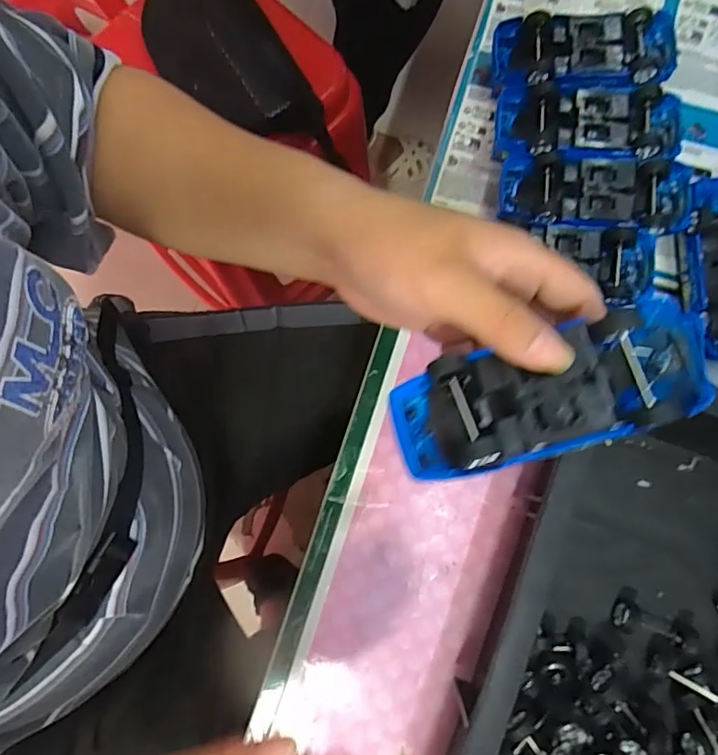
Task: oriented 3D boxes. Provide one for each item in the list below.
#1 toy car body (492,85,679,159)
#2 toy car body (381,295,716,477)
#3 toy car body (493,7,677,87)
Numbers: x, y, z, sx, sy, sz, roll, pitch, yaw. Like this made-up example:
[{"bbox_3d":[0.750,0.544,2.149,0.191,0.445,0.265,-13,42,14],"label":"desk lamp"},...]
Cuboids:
[{"bbox_3d":[0.174,-0.187,0.398,0.136,0.045,0.065,1,81,1],"label":"toy car body"},{"bbox_3d":[0.081,0.008,0.232,0.137,0.037,0.051,-17,78,16],"label":"toy car body"},{"bbox_3d":[0.176,-0.246,0.408,0.138,0.043,0.060,-2,82,0],"label":"toy car body"}]

